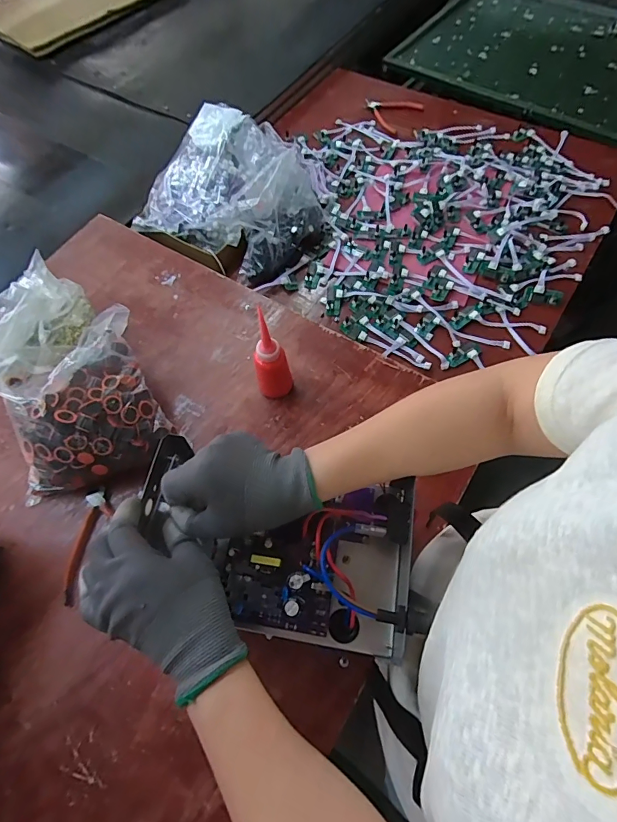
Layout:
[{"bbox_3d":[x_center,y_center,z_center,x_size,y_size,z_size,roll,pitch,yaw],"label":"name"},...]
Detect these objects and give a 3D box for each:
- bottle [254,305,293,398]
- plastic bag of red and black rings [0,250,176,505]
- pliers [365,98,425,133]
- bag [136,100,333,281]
[{"bbox_3d":[-0.048,-0.064,0.568,0.044,0.167,0.043,-1,64,3],"label":"bottle"},{"bbox_3d":[-0.319,-0.048,0.577,0.196,0.146,0.277,-22,64,-7],"label":"plastic bag of red and black rings"},{"bbox_3d":[0.202,-0.755,1.084,0.125,0.015,0.134,-42,72,-15],"label":"pliers"},{"bbox_3d":[-0.132,-0.452,0.858,0.338,0.129,0.327,25,69,15],"label":"bag"}]

